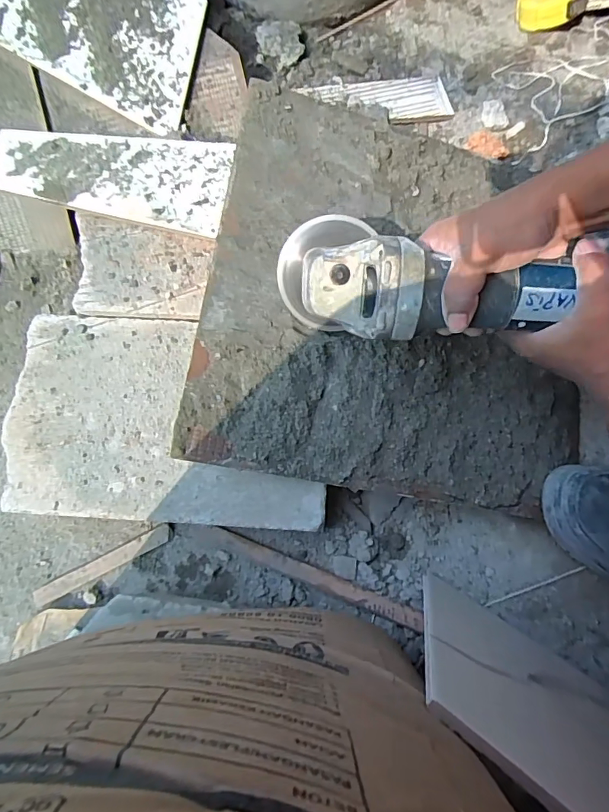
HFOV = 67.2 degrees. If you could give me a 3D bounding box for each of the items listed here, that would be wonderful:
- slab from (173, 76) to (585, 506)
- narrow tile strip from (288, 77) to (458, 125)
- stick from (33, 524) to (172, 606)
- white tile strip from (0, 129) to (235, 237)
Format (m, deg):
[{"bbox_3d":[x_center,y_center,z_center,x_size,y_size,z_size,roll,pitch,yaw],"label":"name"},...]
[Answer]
[{"bbox_3d":[0.104,-0.133,0.461,0.374,0.022,0.430,11,76,-10],"label":"slab"},{"bbox_3d":[0.092,-0.390,0.584,0.186,0.011,0.070,-10,77,-2],"label":"narrow tile strip"},{"bbox_3d":[-0.204,0.161,0.464,0.142,0.005,0.017,-27,78,-6],"label":"stick"},{"bbox_3d":[-0.203,-0.244,0.486,0.239,0.017,0.103,8,77,2],"label":"white tile strip"}]

